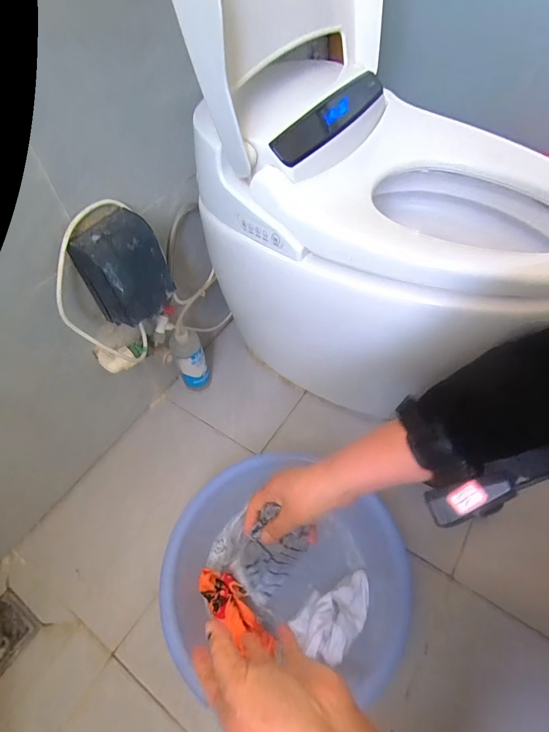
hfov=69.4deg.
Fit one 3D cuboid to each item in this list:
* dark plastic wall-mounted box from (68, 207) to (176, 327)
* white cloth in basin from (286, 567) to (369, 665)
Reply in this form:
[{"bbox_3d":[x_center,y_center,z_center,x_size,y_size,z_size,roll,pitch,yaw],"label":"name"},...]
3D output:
[{"bbox_3d":[-0.234,-0.150,0.626,0.077,0.149,0.113,29,60,23],"label":"dark plastic wall-mounted box"},{"bbox_3d":[0.098,0.386,0.628,0.085,0.049,0.147,34,62,27],"label":"white cloth in basin"}]

